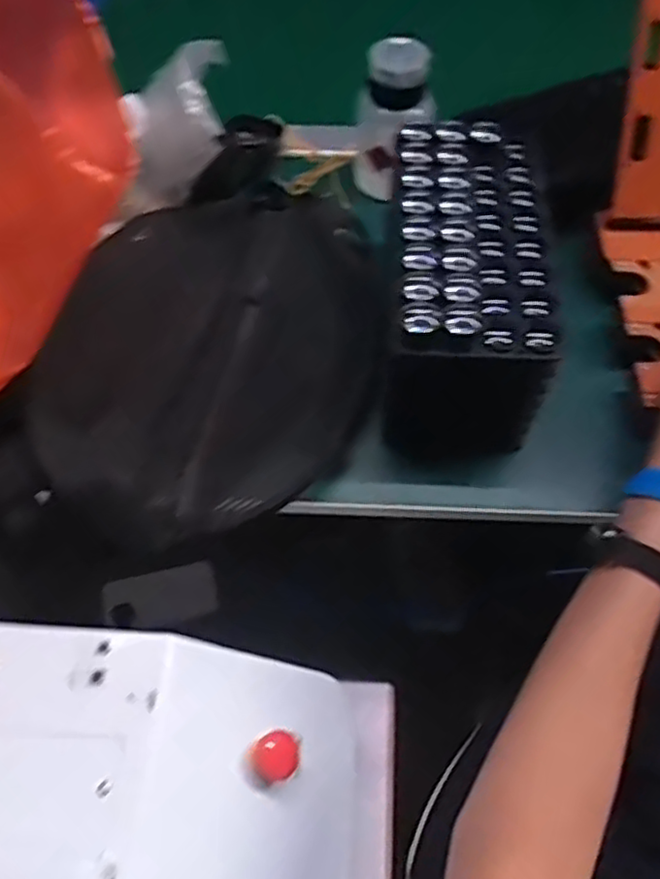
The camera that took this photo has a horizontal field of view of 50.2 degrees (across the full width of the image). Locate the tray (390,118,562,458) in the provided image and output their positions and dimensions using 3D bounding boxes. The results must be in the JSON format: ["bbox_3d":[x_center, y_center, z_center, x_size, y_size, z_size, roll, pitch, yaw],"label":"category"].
[{"bbox_3d":[0.091,-0.106,0.475,0.093,0.110,0.182,3,60,2],"label":"tray"}]

